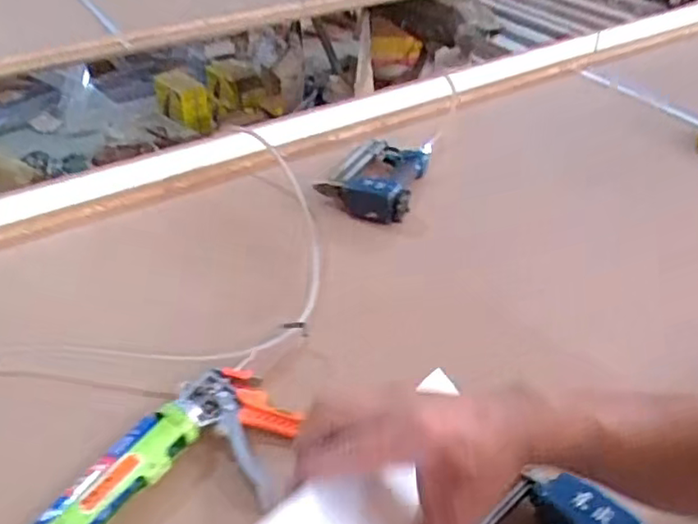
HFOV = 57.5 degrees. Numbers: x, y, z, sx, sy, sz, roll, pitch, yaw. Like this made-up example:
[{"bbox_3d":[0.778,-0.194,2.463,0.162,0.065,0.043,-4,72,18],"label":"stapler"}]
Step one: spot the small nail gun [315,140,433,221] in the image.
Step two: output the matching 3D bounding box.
[{"bbox_3d":[0.048,-0.157,1.151,0.162,0.055,0.236,12,41,14],"label":"small nail gun"}]

